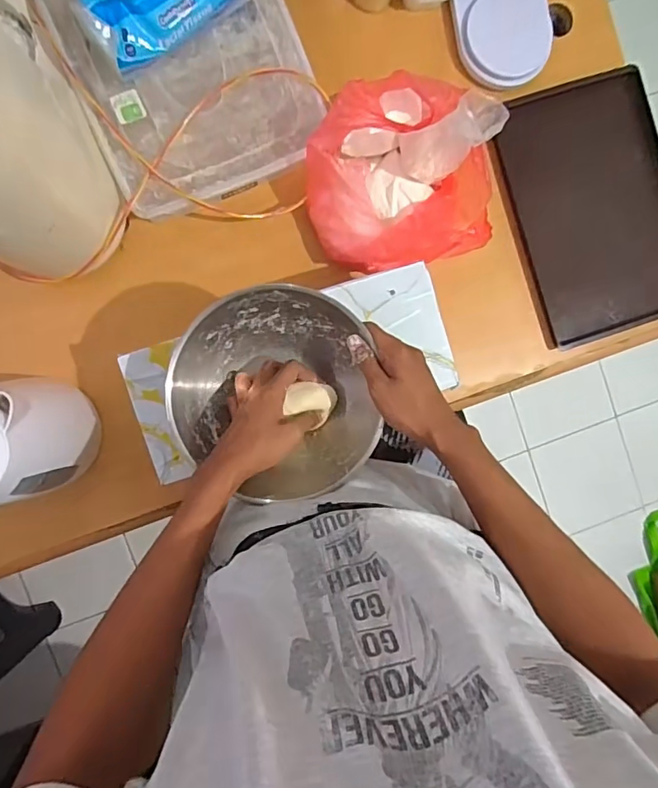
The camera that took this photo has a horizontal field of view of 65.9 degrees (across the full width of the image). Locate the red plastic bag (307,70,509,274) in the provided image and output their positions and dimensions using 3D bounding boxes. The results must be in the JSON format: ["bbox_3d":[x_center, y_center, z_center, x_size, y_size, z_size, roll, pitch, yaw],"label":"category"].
[{"bbox_3d":[0.096,-0.272,0.631,0.227,0.204,0.226,35,89,-6],"label":"red plastic bag"}]

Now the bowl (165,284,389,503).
[{"bbox_3d":[-0.062,0.000,0.555,0.197,0.081,0.215,0,93,-6],"label":"bowl"}]

